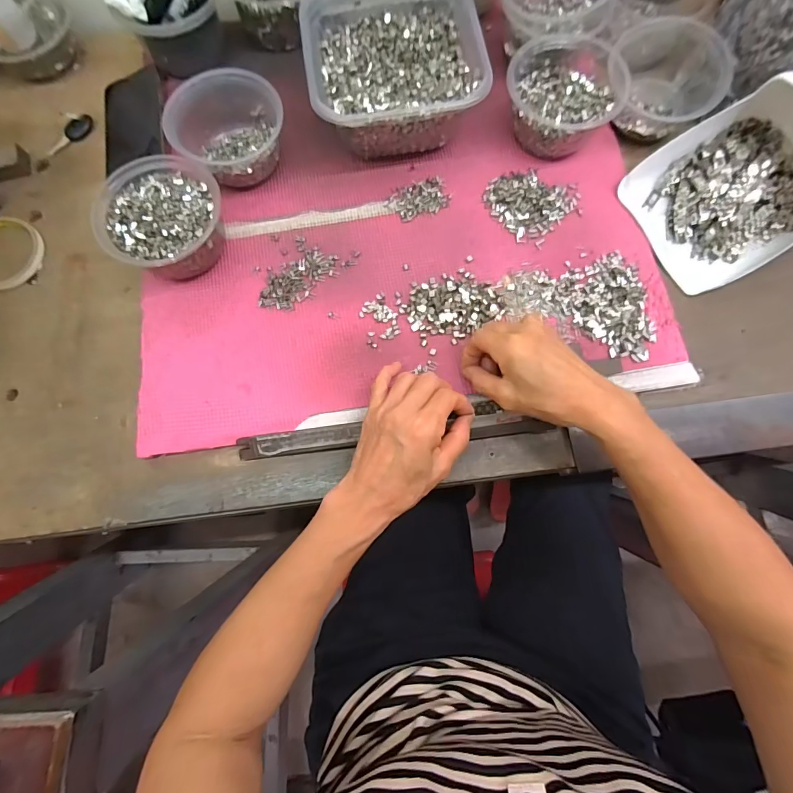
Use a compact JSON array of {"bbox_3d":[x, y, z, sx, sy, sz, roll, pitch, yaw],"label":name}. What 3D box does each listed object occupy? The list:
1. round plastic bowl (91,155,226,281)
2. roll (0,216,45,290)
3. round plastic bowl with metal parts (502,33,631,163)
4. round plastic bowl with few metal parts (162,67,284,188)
[{"bbox_3d":[-0.223,-0.173,0.413,0.107,0.058,0.111,0,75,1],"label":"round plastic bowl"},{"bbox_3d":[-0.425,-0.155,0.449,0.085,0.013,0.083,0,75,1],"label":"roll"},{"bbox_3d":[0.171,-0.316,0.439,0.113,0.053,0.115,0,75,1],"label":"round plastic bowl with metal parts"},{"bbox_3d":[-0.172,-0.275,0.433,0.113,0.070,0.101,-22,77,-4],"label":"round plastic bowl with few metal parts"}]

